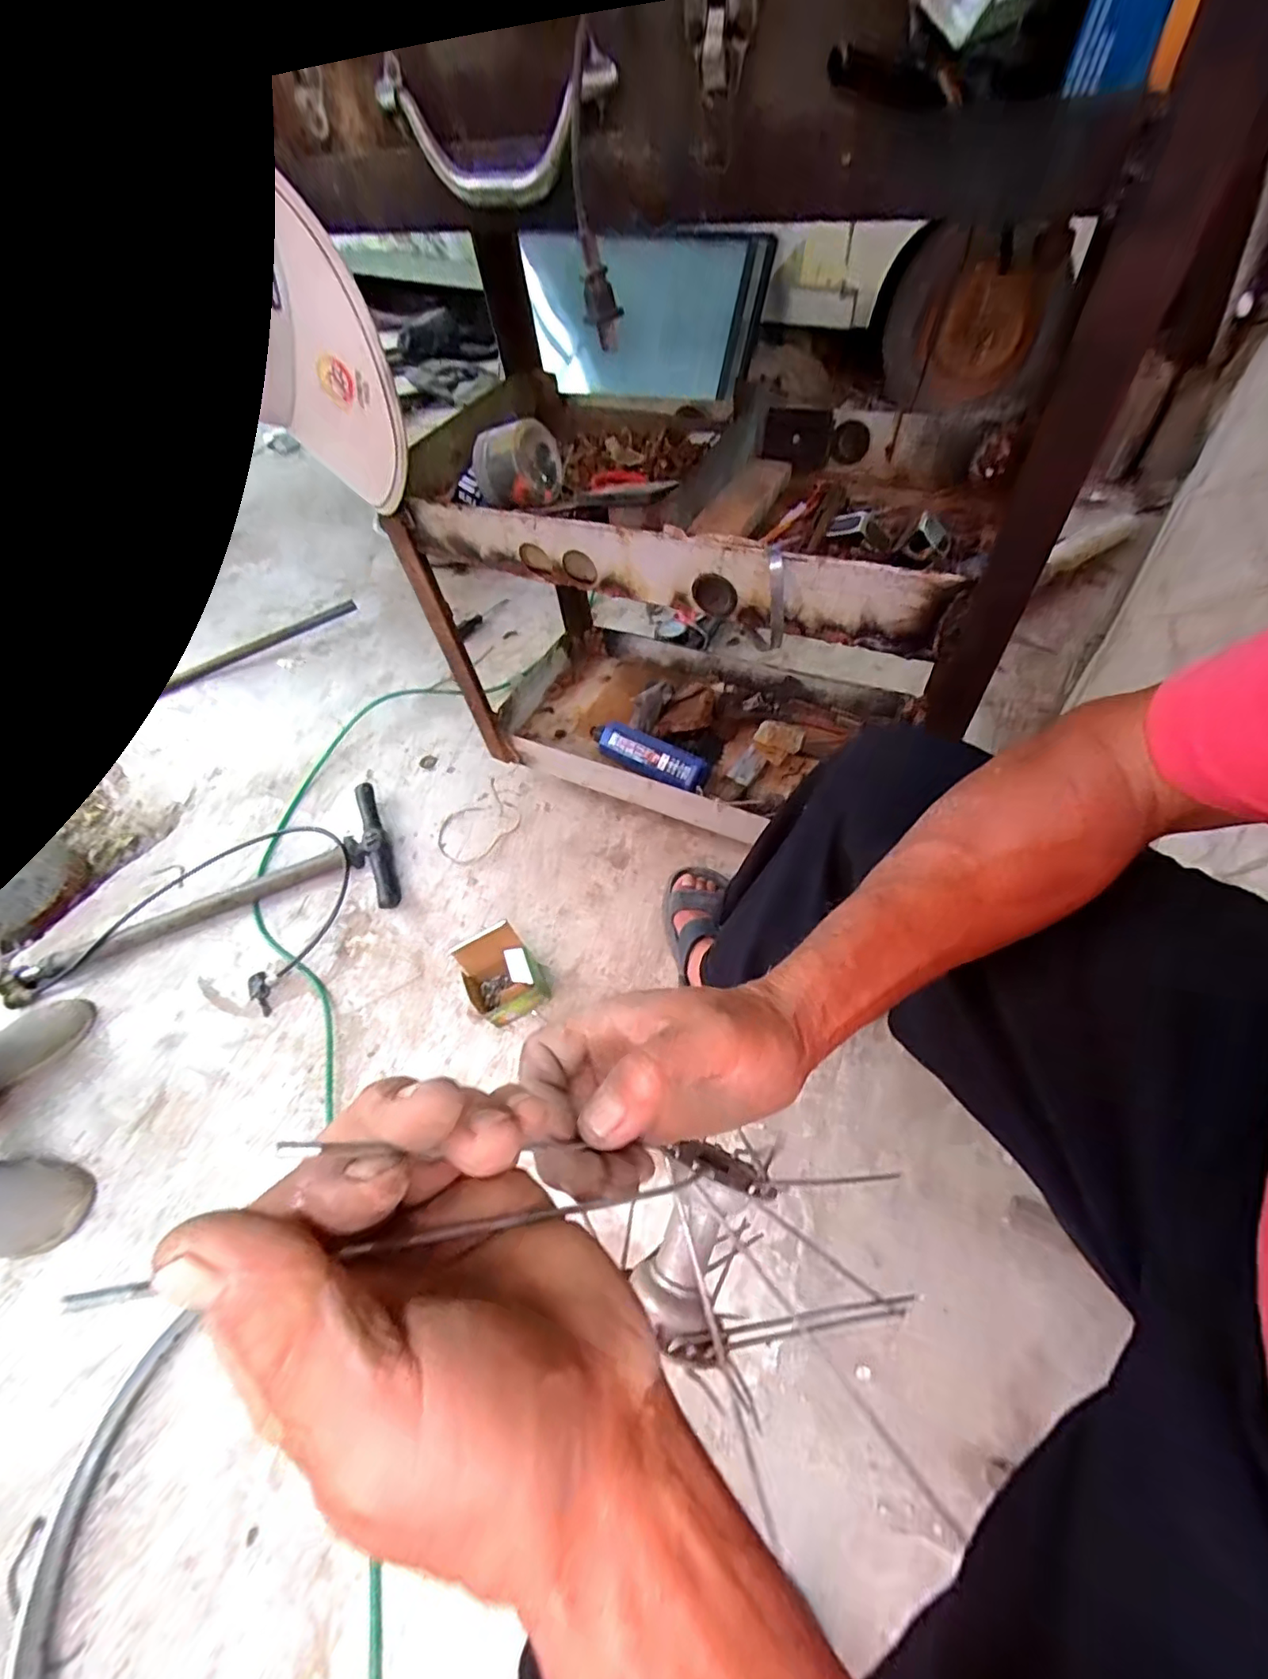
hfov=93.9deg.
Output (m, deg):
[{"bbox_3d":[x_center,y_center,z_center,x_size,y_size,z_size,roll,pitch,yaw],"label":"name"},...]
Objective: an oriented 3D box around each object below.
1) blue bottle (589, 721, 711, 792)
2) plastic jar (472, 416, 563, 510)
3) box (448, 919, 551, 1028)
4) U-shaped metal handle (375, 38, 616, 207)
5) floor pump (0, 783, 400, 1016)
[{"bbox_3d":[0.014,-0.128,0.909,0.212,0.055,0.055,25,57,22],"label":"blue bottle"},{"bbox_3d":[-0.130,-0.431,0.690,0.082,0.093,0.104,1,30,24],"label":"plastic jar"},{"bbox_3d":[-0.177,0.182,0.798,0.103,0.109,0.083,-27,54,-17],"label":"box"},{"bbox_3d":[-0.086,-0.445,0.372,0.169,0.060,0.029,26,57,23],"label":"U-shaped metal handle"},{"bbox_3d":[-0.698,0.131,0.941,0.638,0.127,0.303,-14,51,-7],"label":"floor pump"}]

